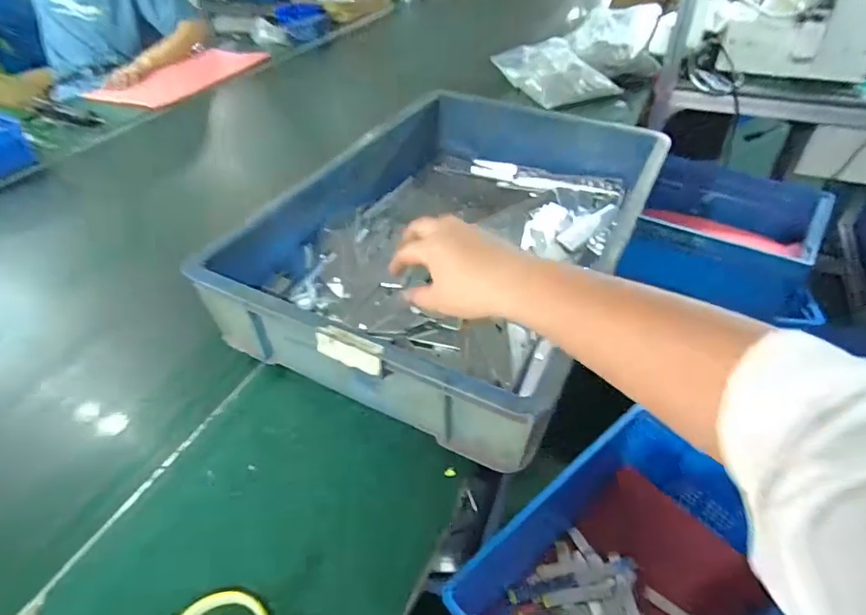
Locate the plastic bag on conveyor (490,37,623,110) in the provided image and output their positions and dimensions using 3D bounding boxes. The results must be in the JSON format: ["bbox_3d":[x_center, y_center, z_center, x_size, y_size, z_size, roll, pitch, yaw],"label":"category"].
[{"bbox_3d":[0.308,-0.599,1.279,0.186,0.034,0.317,-29,58,-3],"label":"plastic bag on conveyor"}]

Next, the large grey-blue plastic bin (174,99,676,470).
[{"bbox_3d":[0.053,-0.115,0.705,0.411,0.127,0.625,17,46,21],"label":"large grey-blue plastic bin"}]

